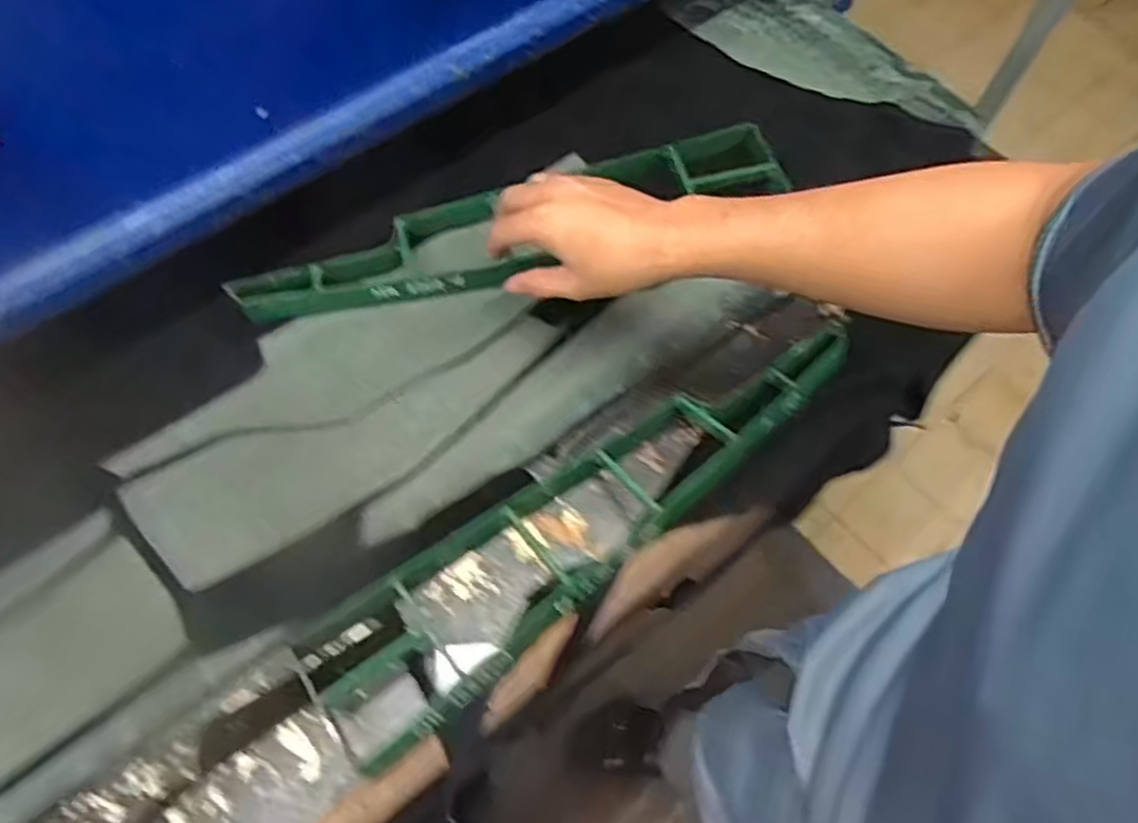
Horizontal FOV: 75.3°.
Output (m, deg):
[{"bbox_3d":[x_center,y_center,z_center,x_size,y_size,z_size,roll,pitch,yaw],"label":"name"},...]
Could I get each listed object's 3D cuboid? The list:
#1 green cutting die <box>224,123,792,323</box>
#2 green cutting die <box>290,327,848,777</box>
[{"bbox_3d":[-0.041,-0.164,0.655,0.485,0.037,0.103,-21,65,-10],"label":"green cutting die"},{"bbox_3d":[0.021,0.065,0.568,0.484,0.052,0.109,-37,69,-18],"label":"green cutting die"}]

